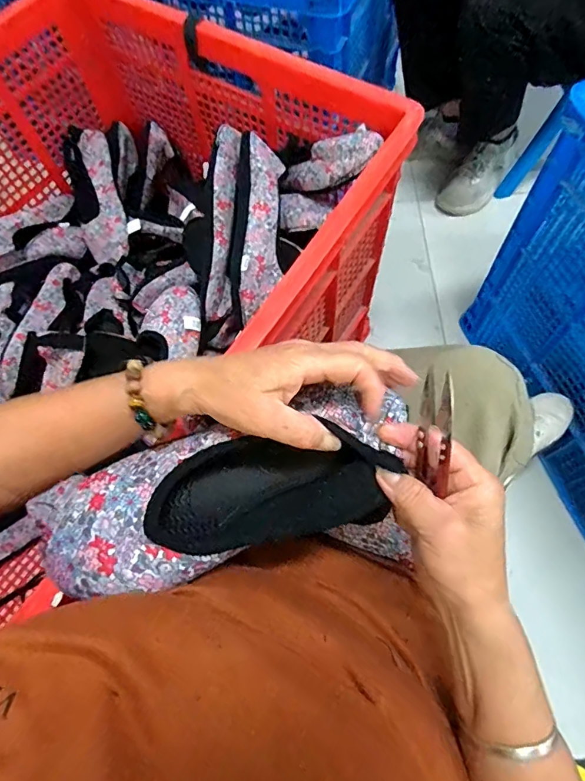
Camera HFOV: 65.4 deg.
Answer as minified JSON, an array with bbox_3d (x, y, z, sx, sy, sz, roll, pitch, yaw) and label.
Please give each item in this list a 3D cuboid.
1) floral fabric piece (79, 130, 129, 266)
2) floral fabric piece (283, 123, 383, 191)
[{"bbox_3d":[-0.359,-0.360,0.846,0.081,0.027,0.254,-10,84,-2],"label":"floral fabric piece"},{"bbox_3d":[0.041,-0.298,0.600,0.142,0.035,0.054,0,61,43],"label":"floral fabric piece"}]

